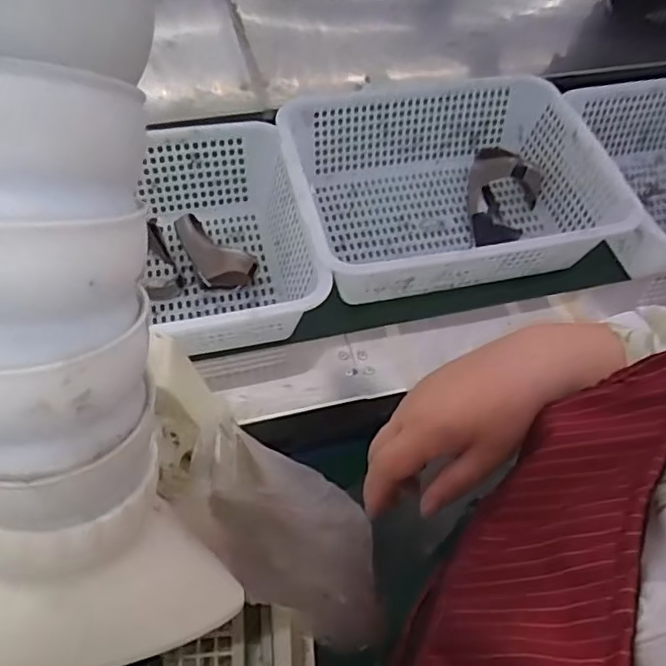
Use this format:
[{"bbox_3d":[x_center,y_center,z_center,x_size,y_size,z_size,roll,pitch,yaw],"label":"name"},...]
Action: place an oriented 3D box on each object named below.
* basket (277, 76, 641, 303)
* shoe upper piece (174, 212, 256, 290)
[{"bbox_3d":[0.148,-0.182,0.784,0.396,0.117,0.299,-11,57,-11],"label":"basket"},{"bbox_3d":[-0.148,-0.106,0.739,0.065,0.049,0.132,-33,63,-23],"label":"shoe upper piece"}]

